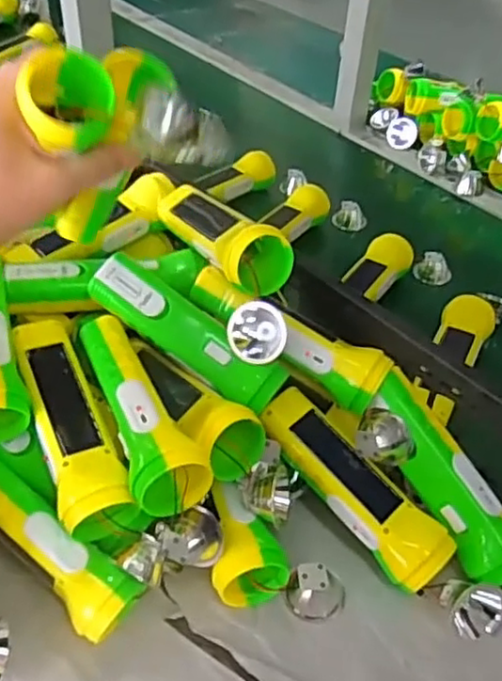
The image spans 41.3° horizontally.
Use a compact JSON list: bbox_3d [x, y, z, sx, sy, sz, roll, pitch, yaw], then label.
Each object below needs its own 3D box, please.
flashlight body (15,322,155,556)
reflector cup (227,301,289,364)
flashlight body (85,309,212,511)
[{"bbox_3d":[-0.126,0.061,0.471,0.051,0.047,0.174,-18,67,-21],"label":"flashlight body"},{"bbox_3d":[0.007,-0.006,0.491,0.043,0.038,0.045,-1,85,16],"label":"reflector cup"},{"bbox_3d":[-0.080,0.039,0.457,0.050,0.046,0.157,-18,61,-21],"label":"flashlight body"}]

